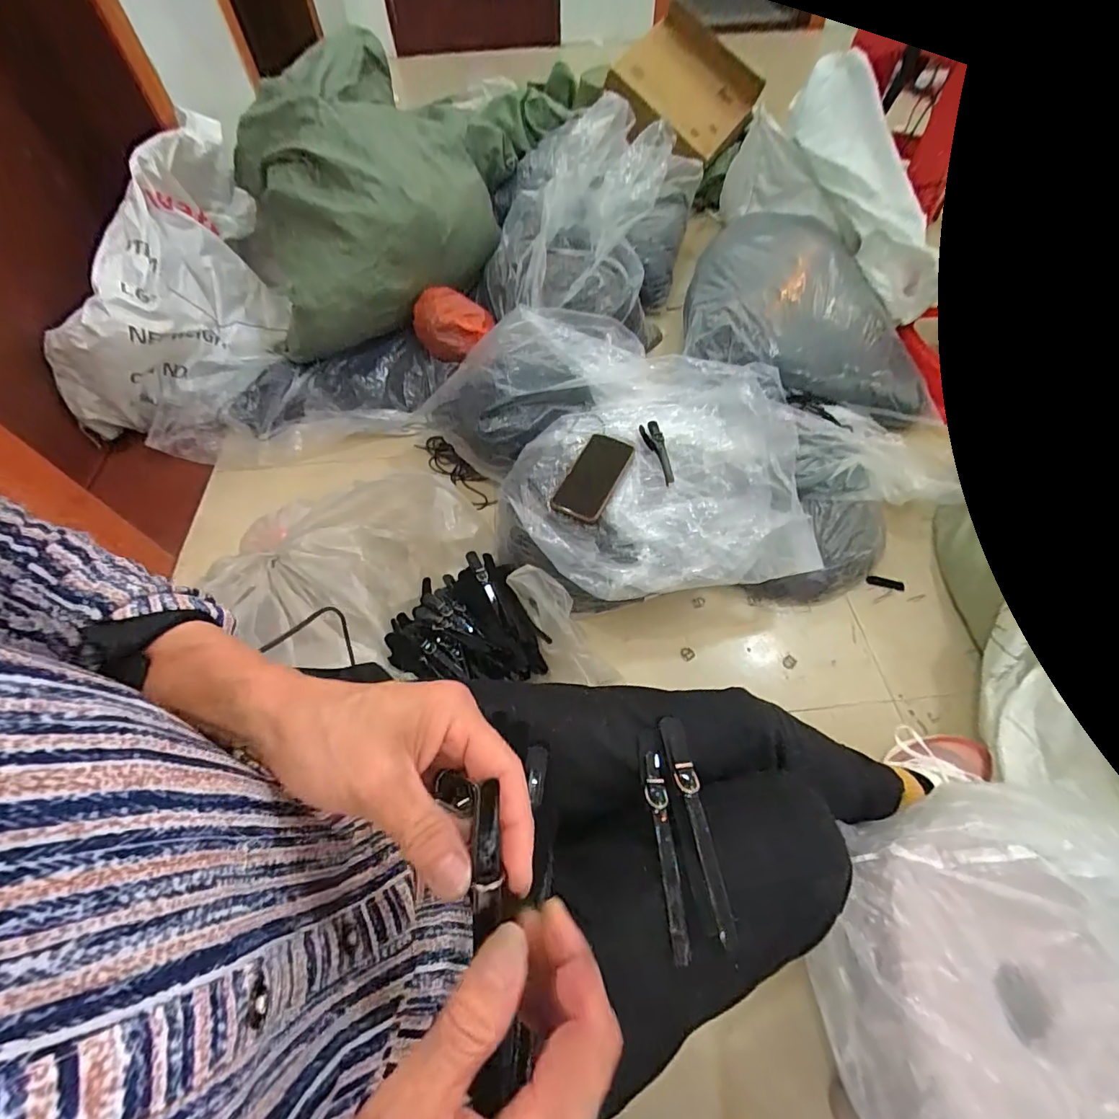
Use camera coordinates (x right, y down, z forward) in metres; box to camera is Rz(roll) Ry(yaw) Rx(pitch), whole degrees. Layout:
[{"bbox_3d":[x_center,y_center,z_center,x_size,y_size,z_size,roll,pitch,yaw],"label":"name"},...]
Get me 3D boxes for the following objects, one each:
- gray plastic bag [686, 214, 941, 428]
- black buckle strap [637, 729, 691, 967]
[{"bbox_3d":[0.574,-0.604,1.177,0.530,0.170,0.641,6,58,7],"label":"gray plastic bag"},{"bbox_3d":[0.072,0.191,0.342,0.015,0.011,0.139,-5,57,0],"label":"black buckle strap"}]

